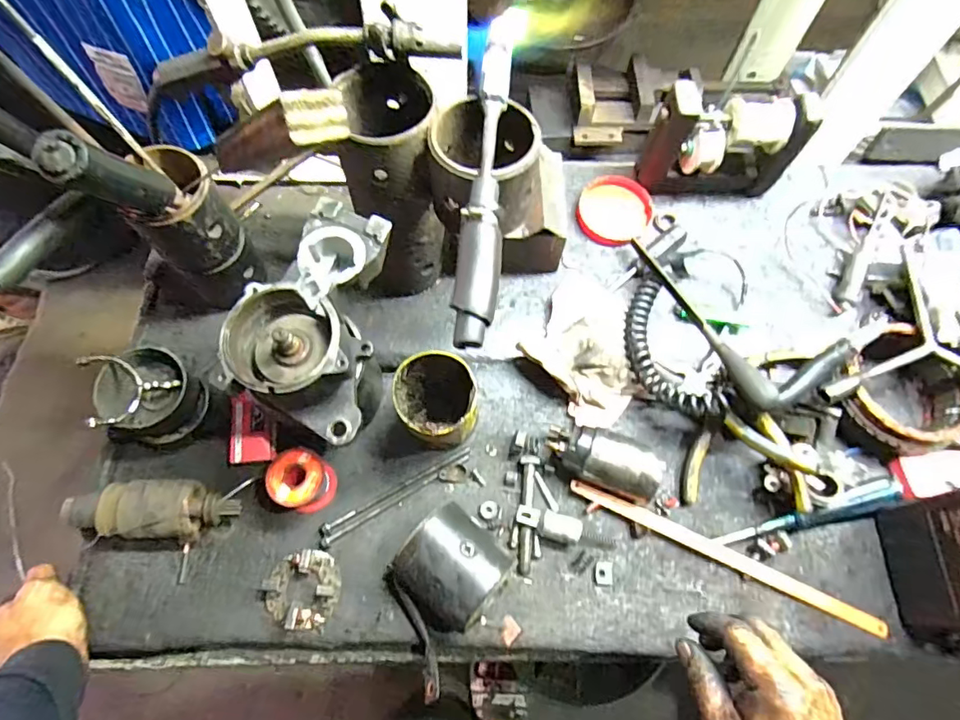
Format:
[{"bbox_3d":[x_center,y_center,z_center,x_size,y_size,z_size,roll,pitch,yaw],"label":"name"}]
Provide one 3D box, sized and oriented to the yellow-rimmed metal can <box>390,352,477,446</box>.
[{"bbox_3d":[-0.042,0.049,0.506,0.075,0.114,0.076,1,66,-2],"label":"yellow-rimmed metal can"}]

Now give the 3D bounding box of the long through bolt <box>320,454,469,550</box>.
[{"bbox_3d":[-0.084,0.142,0.528,0.166,0.011,0.009,-29,71,-14],"label":"long through bolt"}]

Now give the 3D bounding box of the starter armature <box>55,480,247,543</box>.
[{"bbox_3d":[-0.304,0.141,0.487,0.145,0.044,0.051,4,66,-16],"label":"starter armature"}]

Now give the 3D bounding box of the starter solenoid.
[{"bbox_3d":[0.121,0.099,0.518,0.109,0.052,0.046,23,68,8],"label":"starter solenoid"}]

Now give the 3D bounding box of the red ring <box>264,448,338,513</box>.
[{"bbox_3d":[-0.173,0.120,0.513,0.051,0.068,0.052,1,66,-2],"label":"red ring"}]

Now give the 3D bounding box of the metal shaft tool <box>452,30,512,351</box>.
[{"bbox_3d":[0.005,-0.130,0.377,0.027,0.031,0.250,5,66,0],"label":"metal shaft tool"}]

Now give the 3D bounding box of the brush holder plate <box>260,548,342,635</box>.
[{"bbox_3d":[-0.167,0.213,0.488,0.068,0.021,0.067,1,66,-2],"label":"brush holder plate"}]

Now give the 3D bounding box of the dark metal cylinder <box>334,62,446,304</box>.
[{"bbox_3d":[-0.082,-0.156,0.516,0.083,0.228,0.094,4,66,0],"label":"dark metal cylinder"}]

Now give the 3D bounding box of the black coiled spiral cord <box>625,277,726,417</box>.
[{"bbox_3d":[0.191,-0.015,0.556,0.062,0.034,0.186,-5,53,-5],"label":"black coiled spiral cord"}]

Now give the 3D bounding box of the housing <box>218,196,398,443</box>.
[{"bbox_3d":[-0.130,-0.029,0.437,0.107,0.082,0.175,18,67,6],"label":"housing"}]

